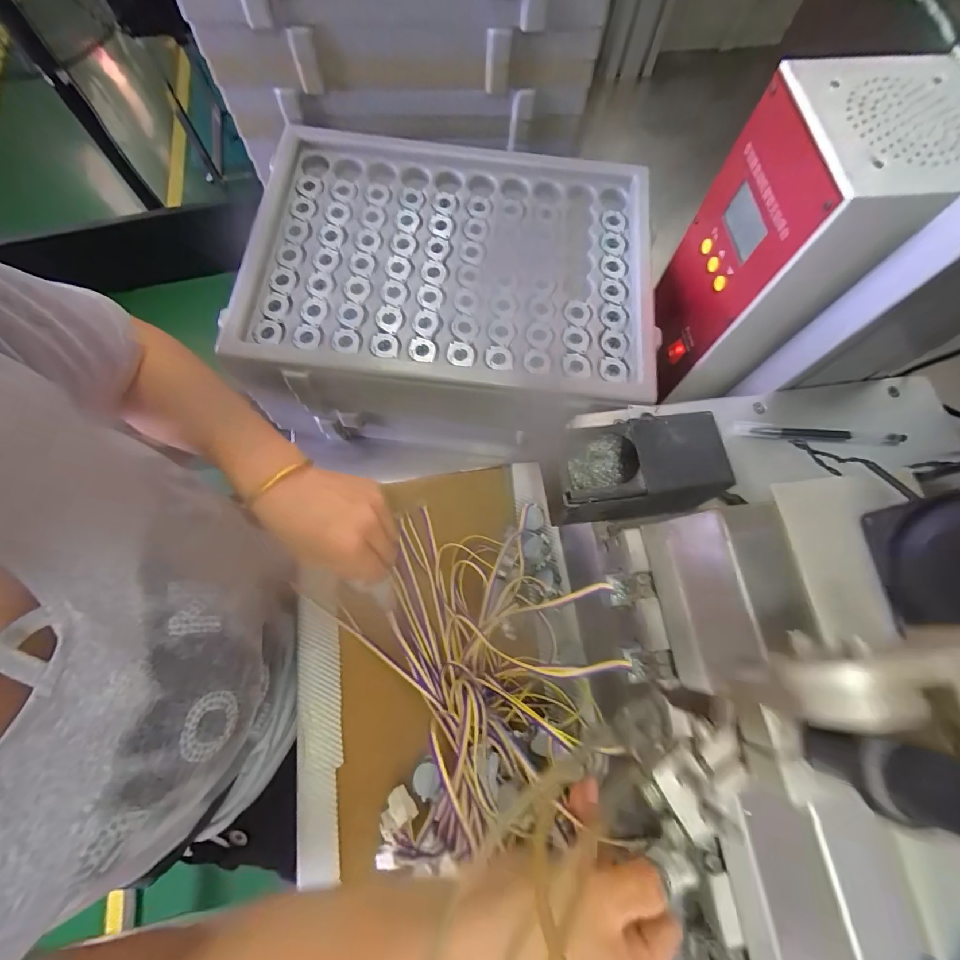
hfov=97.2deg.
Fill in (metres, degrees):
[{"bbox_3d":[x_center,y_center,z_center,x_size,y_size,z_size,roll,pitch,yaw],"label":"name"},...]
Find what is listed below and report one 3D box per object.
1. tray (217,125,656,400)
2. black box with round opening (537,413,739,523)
[{"bbox_3d":[-0.027,-0.218,0.416,0.394,0.043,0.277,5,72,1],"label":"tray"},{"bbox_3d":[0.102,-0.002,0.305,0.116,0.067,0.071,-1,72,-1],"label":"black box with round opening"}]

